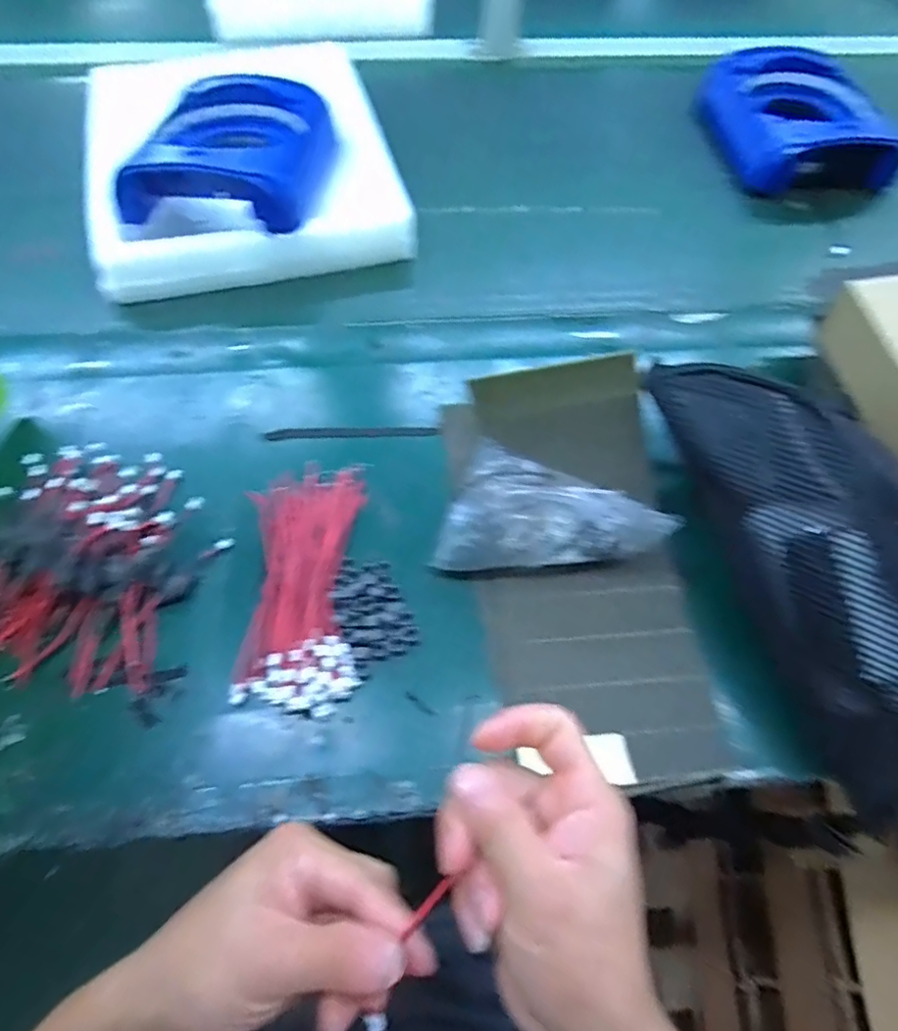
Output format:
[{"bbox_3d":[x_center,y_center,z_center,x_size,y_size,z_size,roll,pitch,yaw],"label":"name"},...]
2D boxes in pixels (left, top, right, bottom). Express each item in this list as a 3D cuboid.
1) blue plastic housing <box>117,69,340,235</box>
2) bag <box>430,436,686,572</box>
[{"bbox_3d":[-0.208,-0.360,0.588,0.153,0.072,0.219,5,61,2],"label":"blue plastic housing"},{"bbox_3d":[0.065,-0.008,0.386,0.144,0.064,0.069,-2,61,-2],"label":"bag"}]

